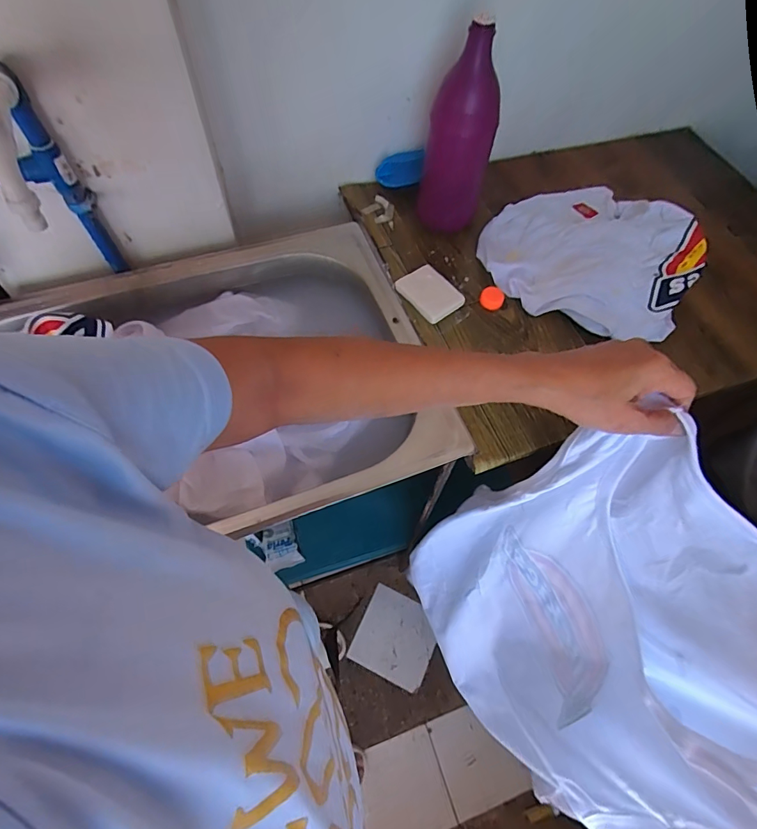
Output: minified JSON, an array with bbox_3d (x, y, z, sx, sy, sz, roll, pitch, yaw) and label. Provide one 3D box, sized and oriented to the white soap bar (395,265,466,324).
[{"bbox_3d":[0.070,-0.165,0.602,0.060,0.018,0.080,-34,69,-19],"label":"white soap bar"}]

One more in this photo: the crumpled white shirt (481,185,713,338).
[{"bbox_3d":[0.302,-0.240,0.640,0.276,0.060,0.278,29,64,11],"label":"crumpled white shirt"}]

